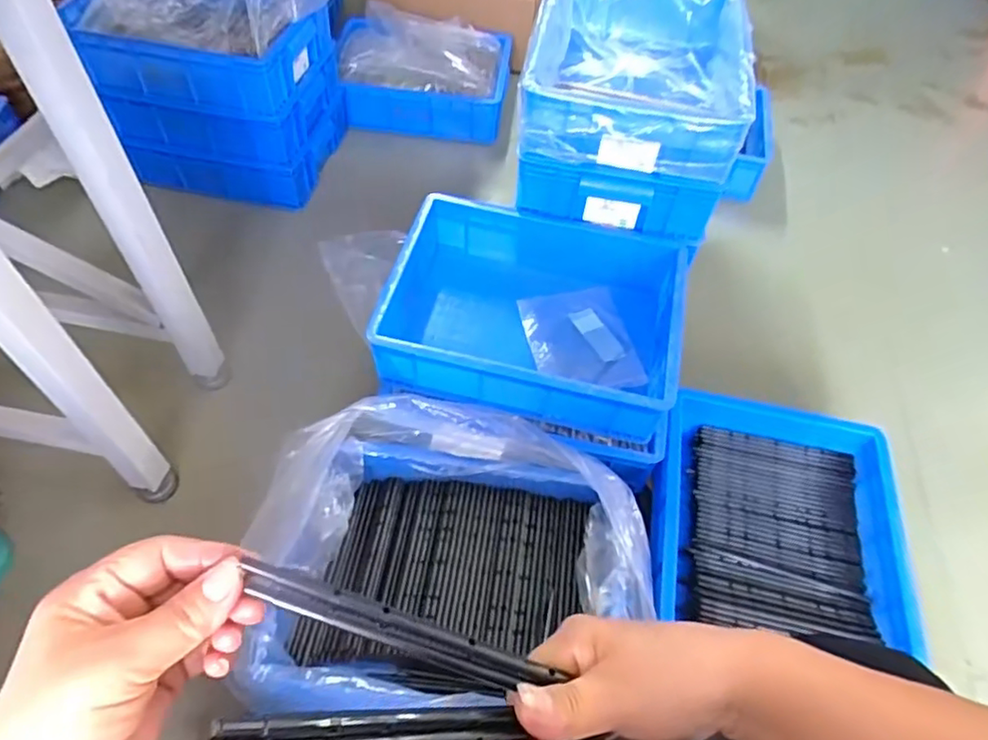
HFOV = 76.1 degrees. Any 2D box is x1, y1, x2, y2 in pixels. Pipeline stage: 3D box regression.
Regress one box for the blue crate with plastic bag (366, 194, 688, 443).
[{"bbox_3d":[0.062,-0.082,0.951,0.406,0.139,0.328,12,54,5],"label":"blue crate with plastic bag"}]

